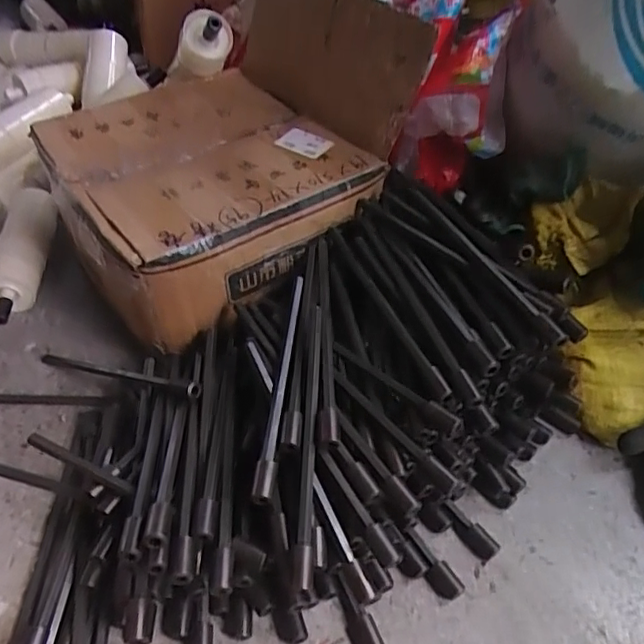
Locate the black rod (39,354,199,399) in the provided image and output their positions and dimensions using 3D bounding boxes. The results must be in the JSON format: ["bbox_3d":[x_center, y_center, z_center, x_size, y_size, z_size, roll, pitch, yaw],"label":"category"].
[{"bbox_3d":[-0.214,0.053,0.581,0.235,0.013,0.011,6,43,33],"label":"black rod"}]

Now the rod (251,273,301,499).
[{"bbox_3d":[-0.036,0.046,0.500,0.014,0.017,0.235,5,47,1],"label":"rod"}]

